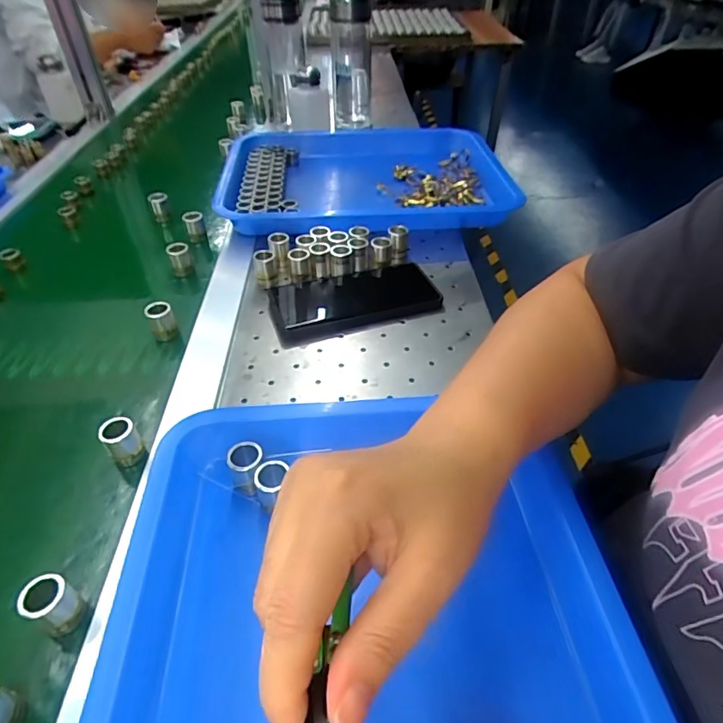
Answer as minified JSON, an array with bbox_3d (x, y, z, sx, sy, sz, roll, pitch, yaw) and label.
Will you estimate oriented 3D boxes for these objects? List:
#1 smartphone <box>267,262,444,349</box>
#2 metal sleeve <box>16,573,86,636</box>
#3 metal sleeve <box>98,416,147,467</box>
[{"bbox_3d":[-0.007,-0.066,0.492,0.168,0.013,0.086,-15,44,-13],"label":"smartphone"},{"bbox_3d":[-0.169,0.134,0.270,0.020,0.034,0.021,-1,43,1],"label":"metal sleeve"},{"bbox_3d":[-0.171,0.057,0.352,0.022,0.032,0.019,-30,50,-27],"label":"metal sleeve"}]

